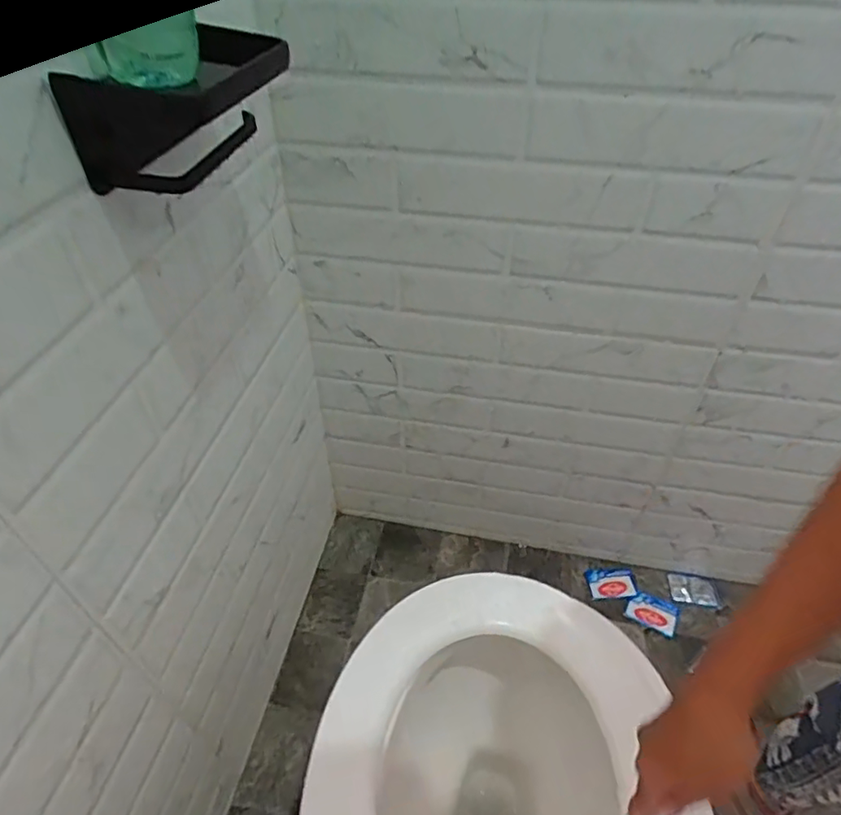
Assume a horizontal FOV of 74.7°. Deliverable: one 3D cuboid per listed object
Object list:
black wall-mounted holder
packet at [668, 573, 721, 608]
[{"bbox_3d":[-0.169,-0.222,0.416,0.122,0.080,0.142,3,44,0],"label":"black wall-mounted holder"},{"bbox_3d":[0.542,0.359,1.088,0.096,0.009,0.058,5,44,5],"label":"packet"}]

